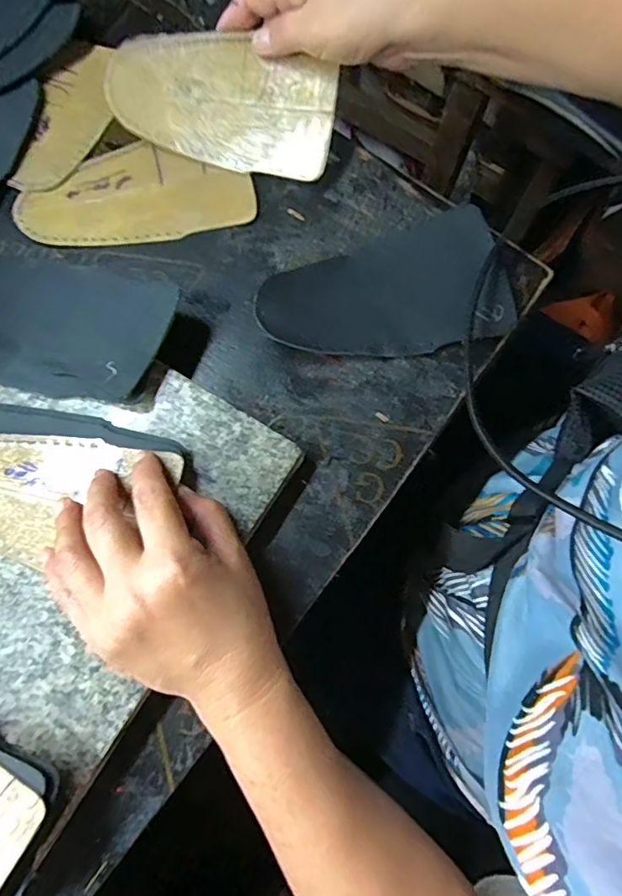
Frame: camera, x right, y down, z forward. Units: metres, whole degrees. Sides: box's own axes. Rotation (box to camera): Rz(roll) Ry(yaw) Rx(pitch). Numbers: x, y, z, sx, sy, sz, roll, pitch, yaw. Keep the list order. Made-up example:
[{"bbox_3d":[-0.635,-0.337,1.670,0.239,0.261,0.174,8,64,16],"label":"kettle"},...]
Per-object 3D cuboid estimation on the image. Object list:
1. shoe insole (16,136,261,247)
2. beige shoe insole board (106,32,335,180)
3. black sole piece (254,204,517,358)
[{"bbox_3d":[-0.126,-0.184,0.379,0.163,0.005,0.078,-11,77,-2],"label":"shoe insole"},{"bbox_3d":[-0.060,-0.242,0.366,0.155,0.011,0.077,18,107,1],"label":"beige shoe insole board"},{"bbox_3d":[0.047,-0.102,0.354,0.163,0.026,0.088,-14,77,-3],"label":"black sole piece"}]

